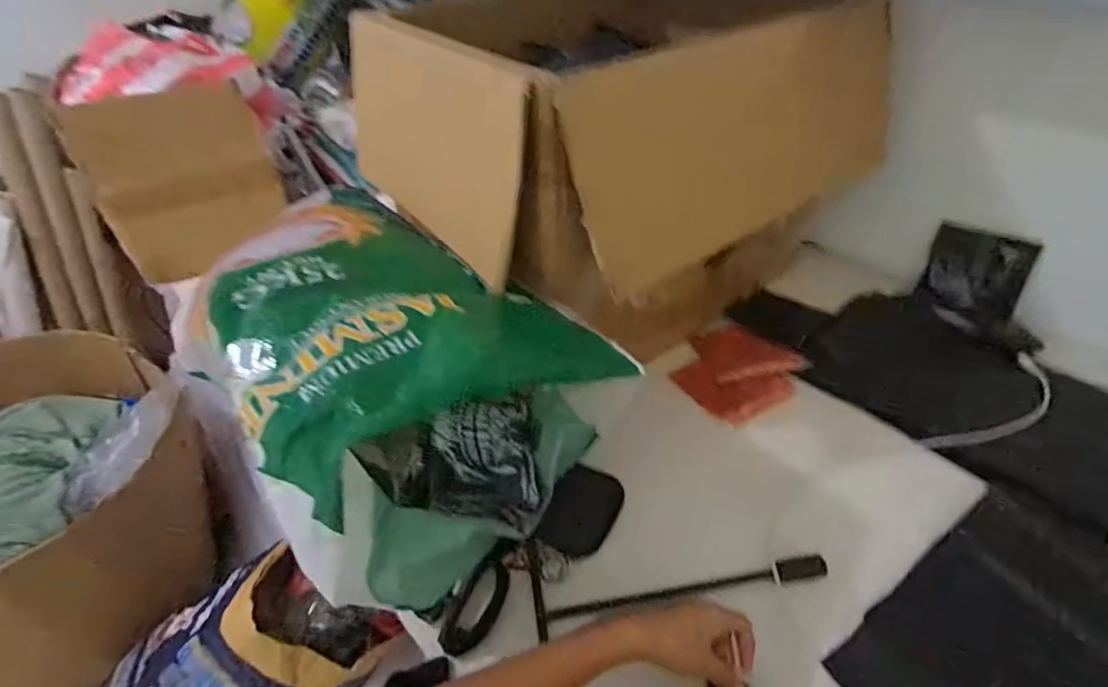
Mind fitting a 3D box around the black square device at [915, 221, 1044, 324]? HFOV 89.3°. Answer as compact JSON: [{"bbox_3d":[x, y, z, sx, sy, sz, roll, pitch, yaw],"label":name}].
[{"bbox_3d":[0.630,-0.107,0.843,0.010,0.126,0.132,2,18,-33],"label":"black square device"}]

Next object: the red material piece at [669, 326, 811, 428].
[{"bbox_3d":[0.256,0.035,0.789,0.168,0.023,0.157,-30,47,-27],"label":"red material piece"}]

